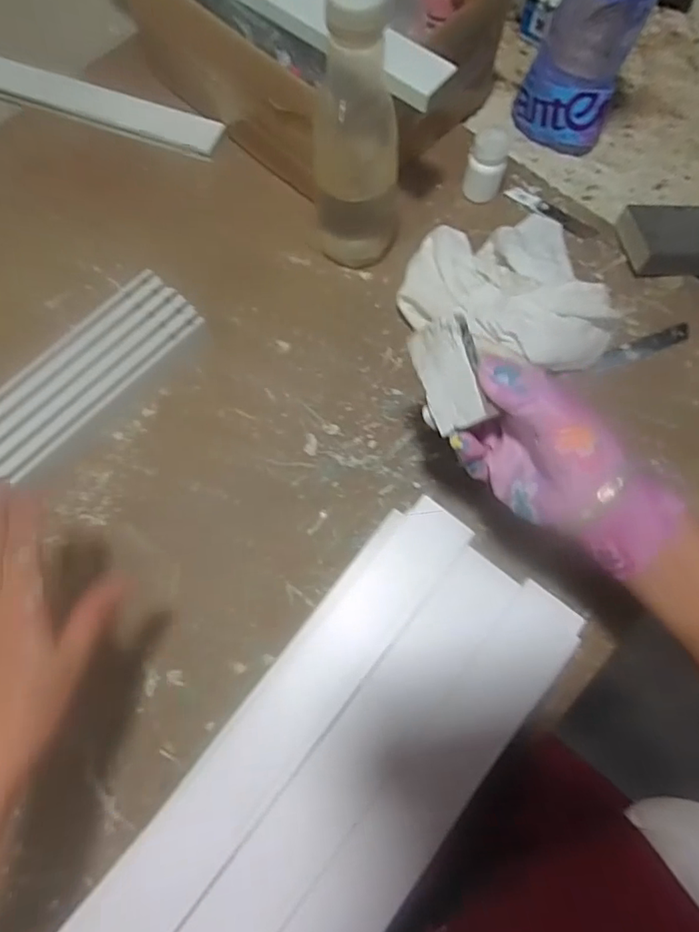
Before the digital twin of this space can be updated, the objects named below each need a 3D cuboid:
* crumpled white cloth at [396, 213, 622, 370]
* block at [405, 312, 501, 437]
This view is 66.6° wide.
[{"bbox_3d":[0.141,-0.161,0.499,0.182,0.040,0.173,-13,74,-3],"label":"crumpled white cloth"},{"bbox_3d":[0.066,-0.059,0.345,0.039,0.013,0.070,-21,84,40],"label":"block"}]

